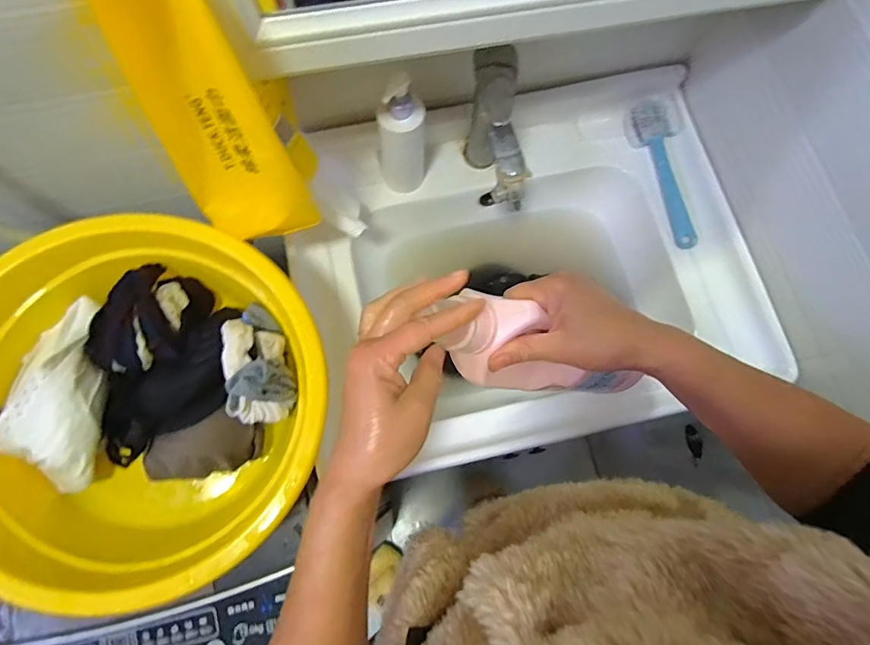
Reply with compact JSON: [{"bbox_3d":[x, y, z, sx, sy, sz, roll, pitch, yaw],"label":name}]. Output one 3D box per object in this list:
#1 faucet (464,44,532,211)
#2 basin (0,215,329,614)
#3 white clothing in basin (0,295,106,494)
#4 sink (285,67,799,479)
[{"bbox_3d":[0.075,-0.225,0.578,0.040,0.210,0.150,-14,74,-5],"label":"faucet"},{"bbox_3d":[-0.286,0.085,0.503,0.347,0.184,0.346,0,73,0],"label":"basin"},{"bbox_3d":[-0.386,0.075,0.473,0.090,0.055,0.199,3,88,0],"label":"white clothing in basin"},{"bbox_3d":[0.109,-0.063,0.675,0.577,0.163,0.456,-11,74,-4],"label":"sink"}]

